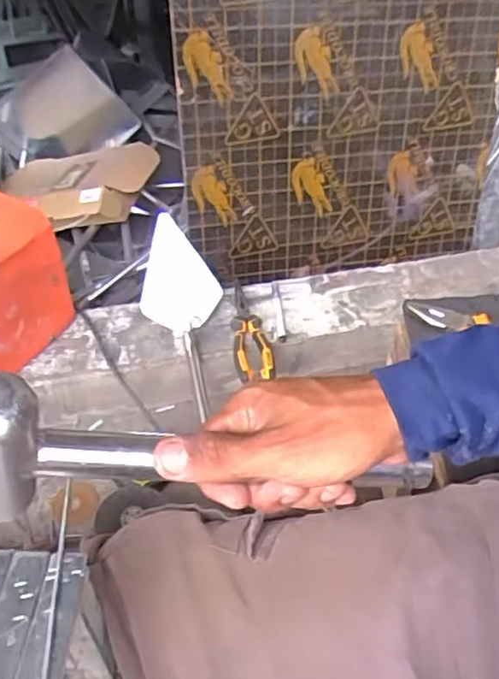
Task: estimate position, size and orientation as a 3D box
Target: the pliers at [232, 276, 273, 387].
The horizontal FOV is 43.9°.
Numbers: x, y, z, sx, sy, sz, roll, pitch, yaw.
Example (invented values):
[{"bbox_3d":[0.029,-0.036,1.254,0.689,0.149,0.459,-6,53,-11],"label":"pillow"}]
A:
[{"bbox_3d":[-0.001,-0.015,0.951,0.053,0.027,0.201,-3,45,-6],"label":"pliers"}]

